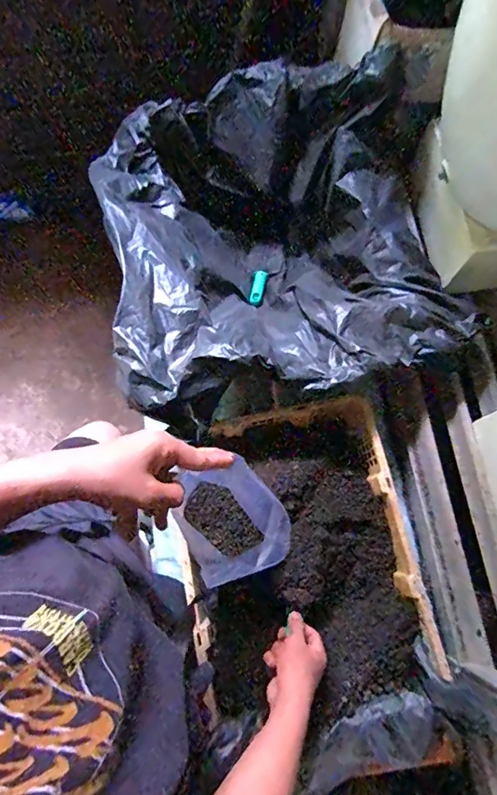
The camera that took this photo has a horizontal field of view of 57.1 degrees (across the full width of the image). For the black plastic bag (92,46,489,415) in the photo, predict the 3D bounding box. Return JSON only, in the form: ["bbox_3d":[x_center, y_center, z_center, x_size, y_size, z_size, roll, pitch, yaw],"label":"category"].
[{"bbox_3d":[0.050,-0.301,0.882,0.597,0.267,0.650,-9,75,-4],"label":"black plastic bag"}]

